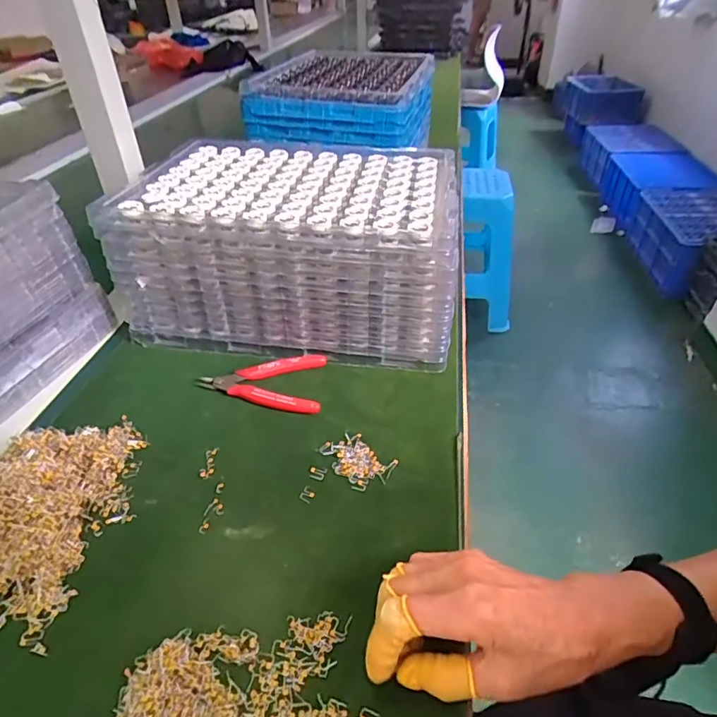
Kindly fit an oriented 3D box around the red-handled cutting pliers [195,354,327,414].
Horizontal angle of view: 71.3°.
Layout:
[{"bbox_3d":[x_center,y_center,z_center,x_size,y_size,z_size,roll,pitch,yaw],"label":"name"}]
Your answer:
[{"bbox_3d":[-0.096,0.022,0.504,0.123,0.014,0.080,3,38,4],"label":"red-handled cutting pliers"}]

